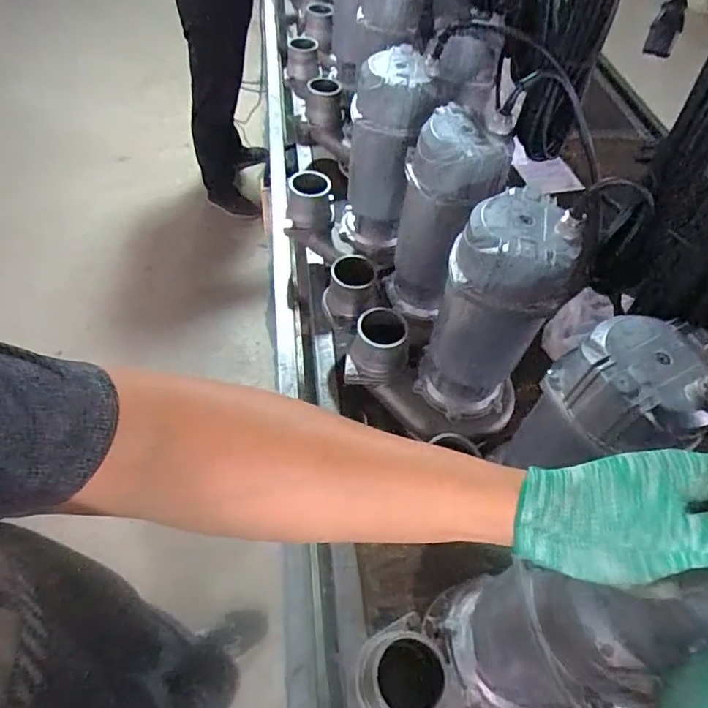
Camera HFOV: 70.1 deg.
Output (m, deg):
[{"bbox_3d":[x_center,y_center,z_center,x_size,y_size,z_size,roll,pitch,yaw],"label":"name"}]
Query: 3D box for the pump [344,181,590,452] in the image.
[{"bbox_3d":[0.116,-0.047,0.640,0.213,0.315,0.144,4,54,-3],"label":"pump"}]

